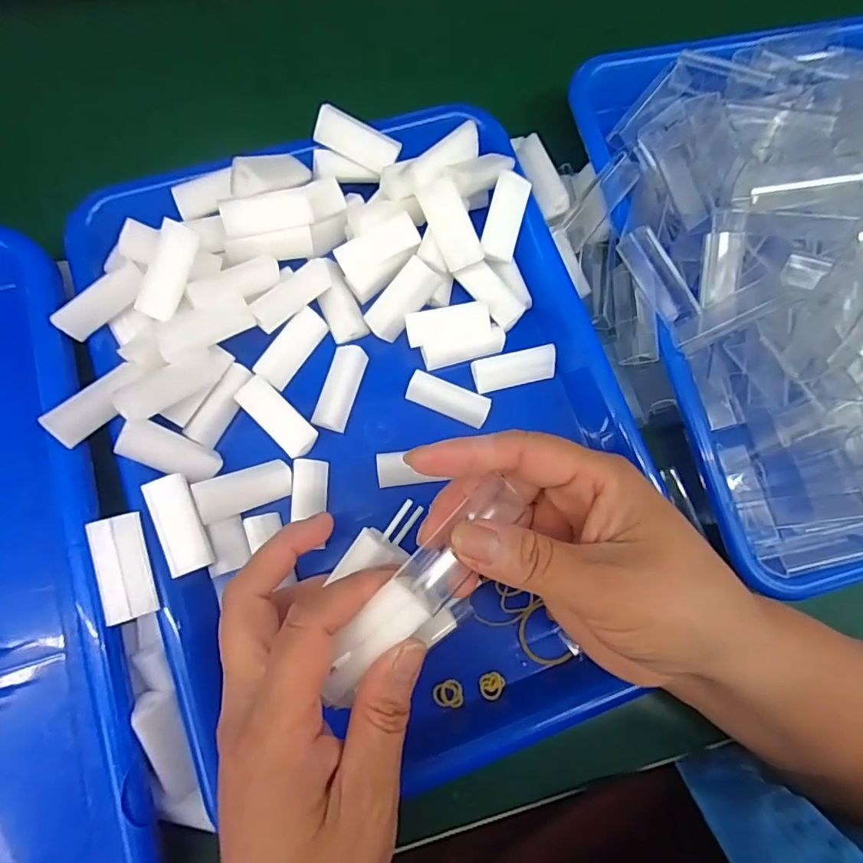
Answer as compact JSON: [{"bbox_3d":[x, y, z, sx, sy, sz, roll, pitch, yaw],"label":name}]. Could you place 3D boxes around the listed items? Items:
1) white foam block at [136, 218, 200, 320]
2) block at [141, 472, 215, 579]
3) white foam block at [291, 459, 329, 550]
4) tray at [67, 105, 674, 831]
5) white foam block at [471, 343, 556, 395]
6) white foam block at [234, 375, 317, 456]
[{"bbox_3d":[-0.124,-0.076,0.245,0.016,0.007,0.045,22,95,-2],"label":"white foam block"},{"bbox_3d":[-0.119,0.043,0.242,0.020,0.008,0.045,-23,92,-32],"label":"block"},{"bbox_3d":[-0.063,0.037,0.269,0.017,0.013,0.044,0,78,-4],"label":"white foam block"},{"bbox_3d":[-0.024,0.004,0.265,0.256,0.048,0.338,-15,79,-7],"label":"tray"},{"bbox_3d":[0.047,-0.035,0.290,0.045,0.013,0.018,-11,79,-6],"label":"white foam block"},{"bbox_3d":[-0.080,-0.007,0.273,0.047,0.012,0.019,45,79,6],"label":"white foam block"}]

